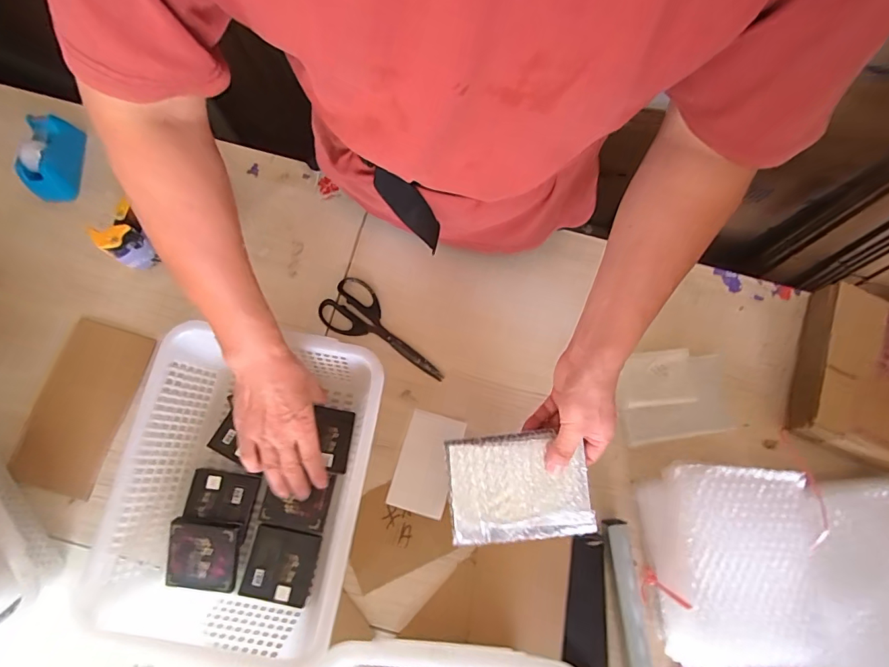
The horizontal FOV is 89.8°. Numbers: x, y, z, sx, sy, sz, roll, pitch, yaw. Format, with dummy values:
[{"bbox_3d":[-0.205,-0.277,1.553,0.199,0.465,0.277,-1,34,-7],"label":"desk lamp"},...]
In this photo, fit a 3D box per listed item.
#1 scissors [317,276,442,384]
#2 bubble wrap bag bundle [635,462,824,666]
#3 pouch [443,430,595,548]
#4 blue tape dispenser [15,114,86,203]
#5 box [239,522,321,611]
[{"bbox_3d":[-0.083,-0.002,0.637,0.199,0.005,0.079,34,78,7],"label":"scissors"},{"bbox_3d":[0.339,0.269,0.534,0.156,0.088,0.213,0,76,-1],"label":"bubble wrap bag bundle"},{"bbox_3d":[0.082,0.172,0.503,0.152,0.021,0.114,-5,76,-2],"label":"pouch"},{"bbox_3d":[-0.579,-0.260,0.661,0.056,0.063,0.115,7,76,1],"label":"blue tape dispenser"},{"bbox_3d":[-0.200,0.282,0.545,0.079,0.014,0.079,12,76,2],"label":"box"}]

